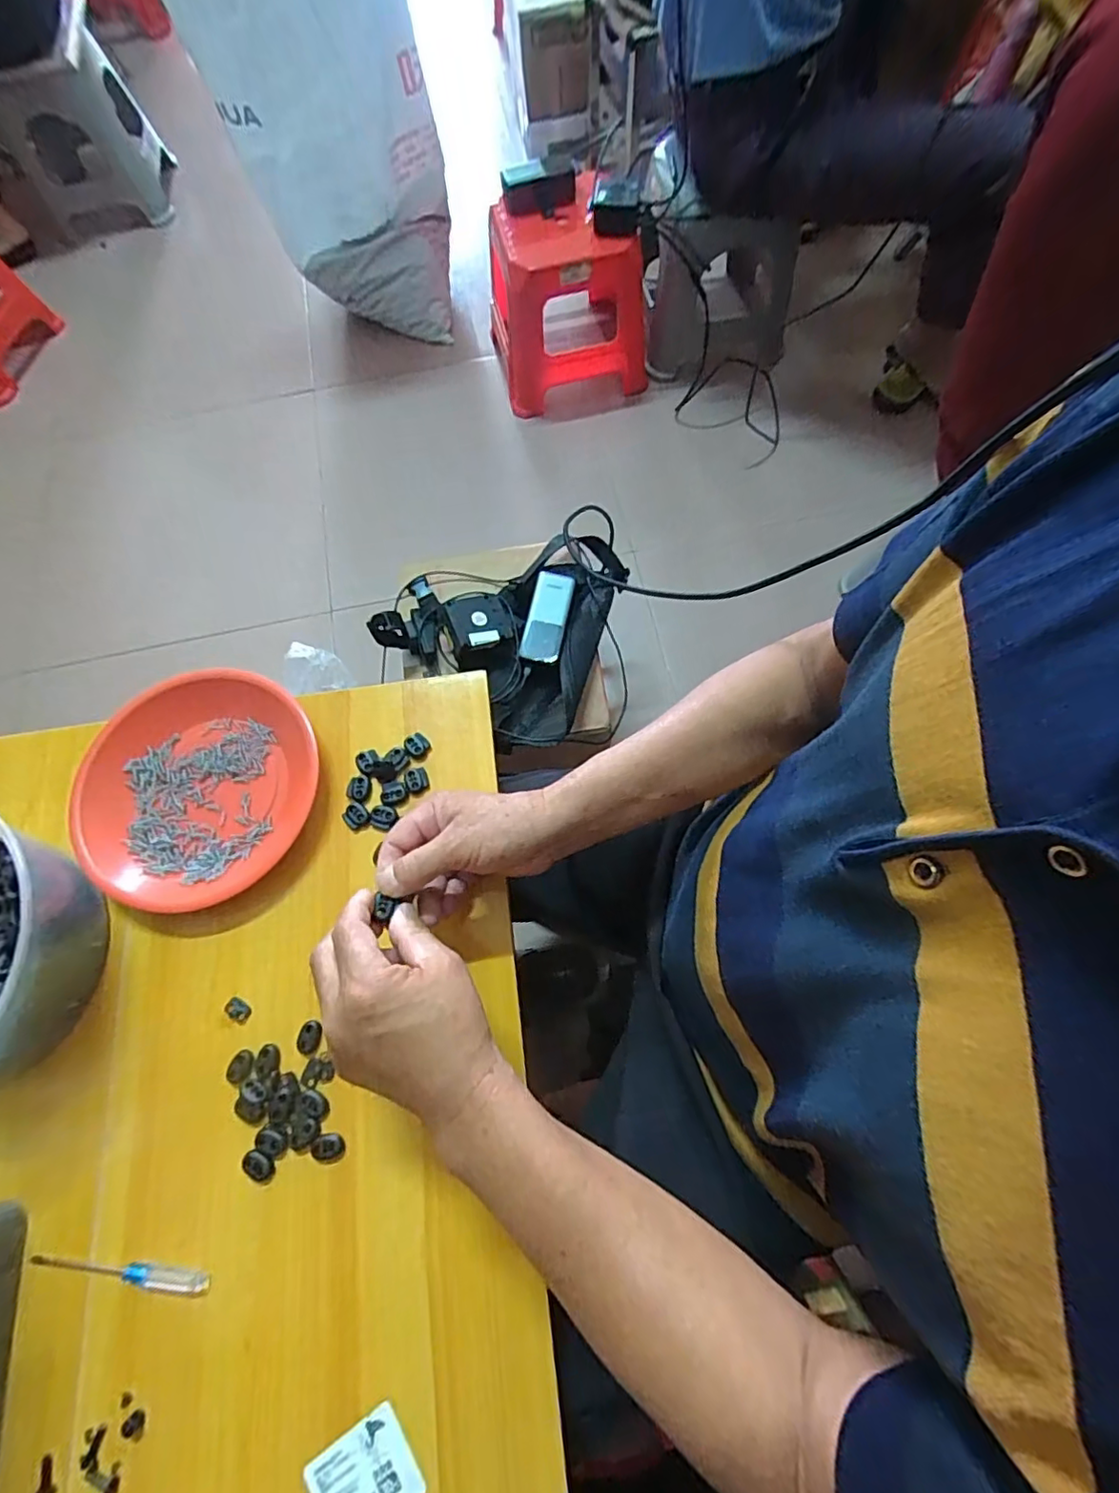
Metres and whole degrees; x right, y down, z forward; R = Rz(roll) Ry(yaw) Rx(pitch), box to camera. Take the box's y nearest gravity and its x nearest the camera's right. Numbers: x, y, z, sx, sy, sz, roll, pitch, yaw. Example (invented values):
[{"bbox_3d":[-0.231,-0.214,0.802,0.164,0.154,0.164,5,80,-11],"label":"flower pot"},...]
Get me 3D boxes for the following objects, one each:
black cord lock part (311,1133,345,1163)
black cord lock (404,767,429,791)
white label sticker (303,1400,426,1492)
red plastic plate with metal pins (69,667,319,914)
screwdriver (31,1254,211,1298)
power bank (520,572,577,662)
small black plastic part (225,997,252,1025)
[{"bbox_3d":[-0.157,0.273,0.399,0.023,0.004,0.017,-1,70,3],"label":"black cord lock part"},{"bbox_3d":[-0.118,0.027,0.484,0.018,0.004,0.019,-14,70,-2],"label":"black cord lock"},{"bbox_3d":[-0.114,0.430,0.346,0.060,0.004,0.048,-36,69,-8],"label":"white label sticker"},{"bbox_3d":[-0.292,0.032,0.477,0.177,0.028,0.192,-1,70,2],"label":"red plastic plate with metal pins"},{"bbox_3d":[-0.287,0.341,0.384,0.123,0.009,0.015,6,71,5],"label":"screwdriver"},{"bbox_3d":[-0.016,-0.175,0.789,0.051,0.016,0.129,11,71,7],"label":"power bank"},{"bbox_3d":[-0.237,0.195,0.433,0.020,0.004,0.014,28,74,12],"label":"small black plastic part"}]

